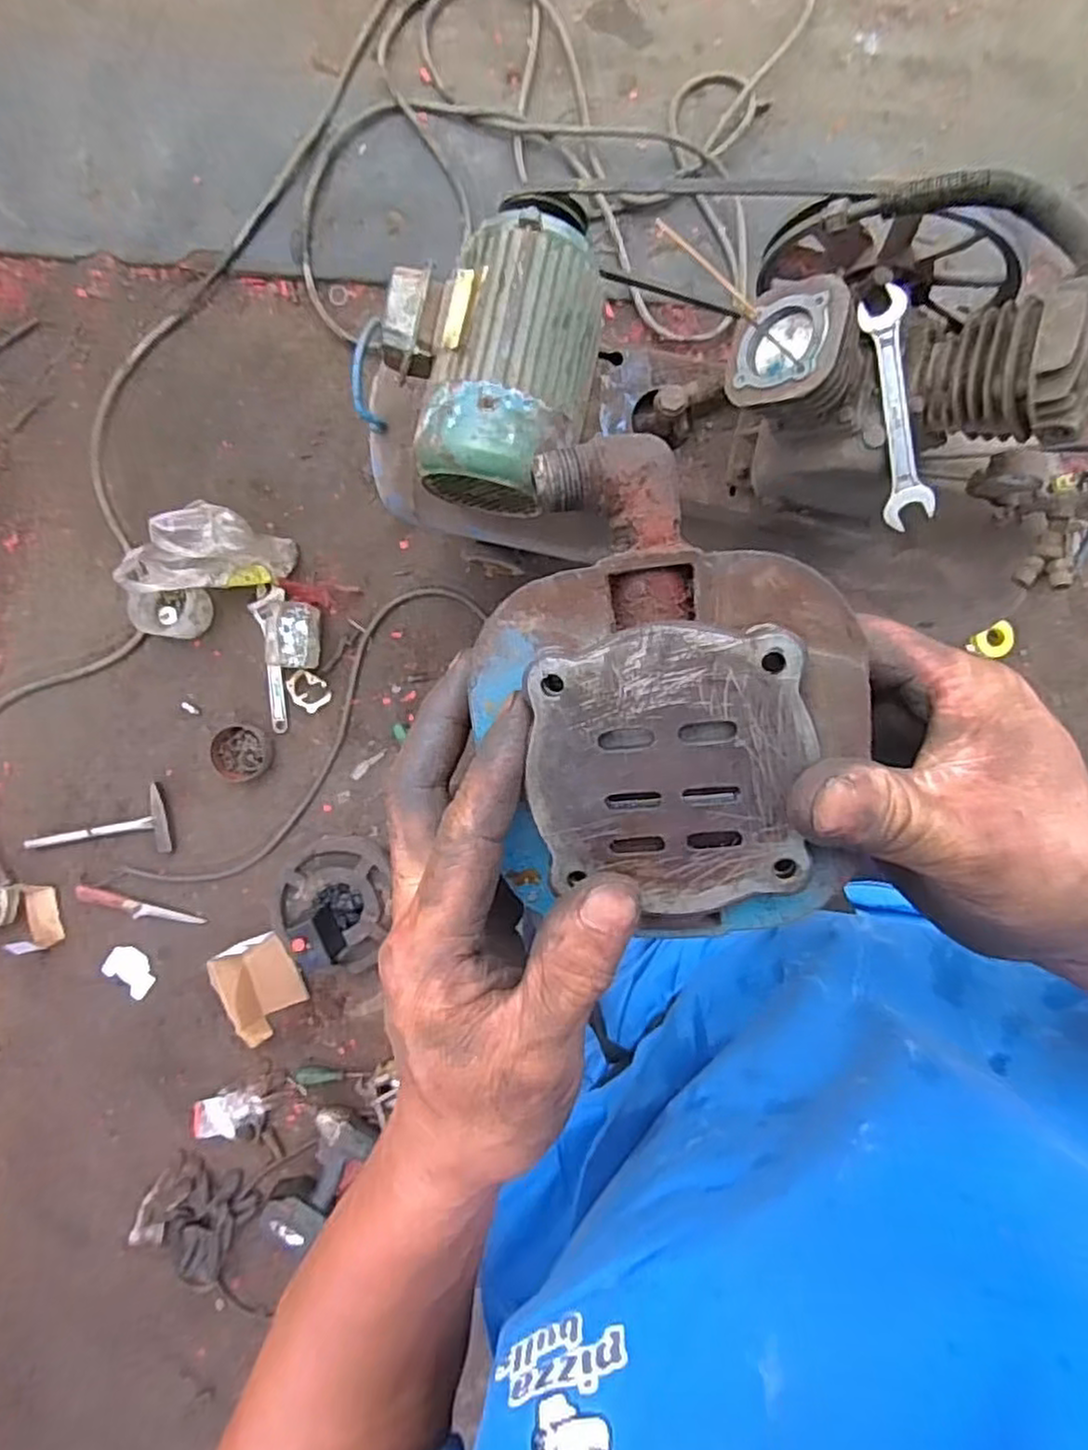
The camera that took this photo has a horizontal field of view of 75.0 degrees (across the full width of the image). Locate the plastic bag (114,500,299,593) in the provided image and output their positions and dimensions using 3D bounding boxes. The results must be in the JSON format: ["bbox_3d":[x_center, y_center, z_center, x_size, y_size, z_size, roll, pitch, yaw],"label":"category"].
[{"bbox_3d":[-0.589,-0.309,1.244,0.254,0.142,0.133,-7,92,0],"label":"plastic bag"}]

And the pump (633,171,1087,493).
[{"bbox_3d":[0.315,-0.386,0.741,0.360,0.302,0.258,-4,92,0],"label":"pump"}]

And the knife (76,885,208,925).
[{"bbox_3d":[-0.761,0.347,1.338,0.227,0.015,0.033,18,92,-1],"label":"knife"}]

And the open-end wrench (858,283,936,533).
[{"bbox_3d":[0.345,-0.306,0.692,0.043,0.014,0.219,-7,105,29],"label":"open-end wrench"}]

